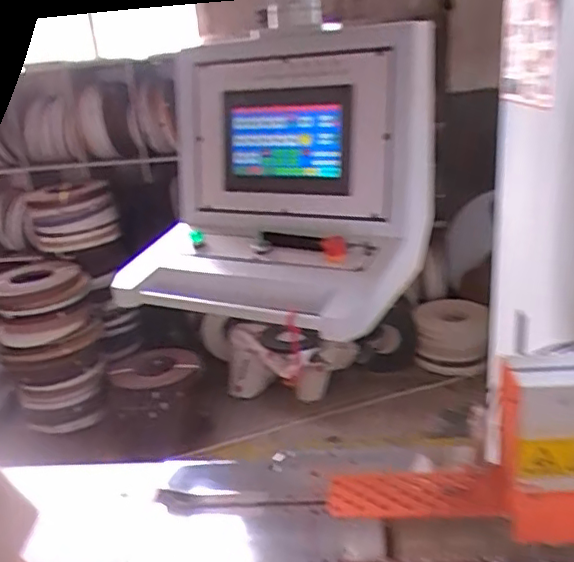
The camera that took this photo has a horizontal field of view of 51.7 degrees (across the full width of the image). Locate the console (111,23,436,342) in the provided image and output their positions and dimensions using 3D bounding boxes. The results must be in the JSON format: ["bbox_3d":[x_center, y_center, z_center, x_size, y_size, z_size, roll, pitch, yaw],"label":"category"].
[{"bbox_3d":[-0.051,-0.182,1.010,0.493,0.409,0.314,6,23,30],"label":"console"}]

